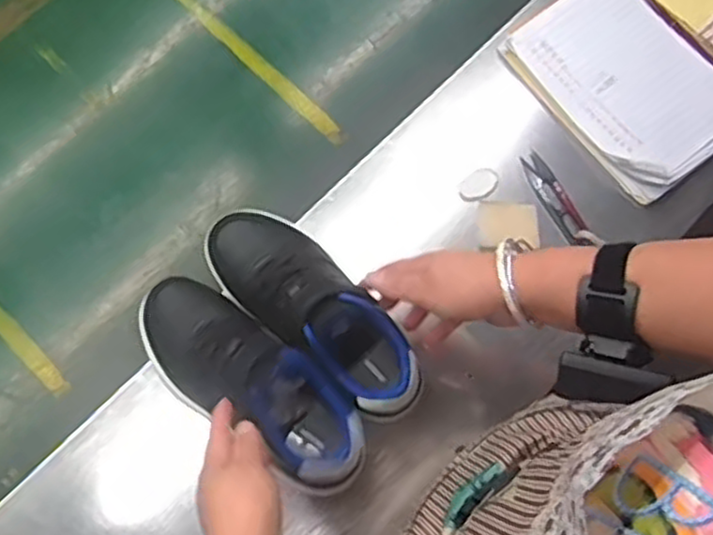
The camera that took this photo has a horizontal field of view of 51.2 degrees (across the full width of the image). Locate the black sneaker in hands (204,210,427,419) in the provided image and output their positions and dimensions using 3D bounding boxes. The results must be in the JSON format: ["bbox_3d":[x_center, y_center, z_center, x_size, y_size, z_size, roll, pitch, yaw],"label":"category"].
[{"bbox_3d":[-0.035,0.030,0.606,0.219,0.081,0.081,41,77,15],"label":"black sneaker in hands"}]

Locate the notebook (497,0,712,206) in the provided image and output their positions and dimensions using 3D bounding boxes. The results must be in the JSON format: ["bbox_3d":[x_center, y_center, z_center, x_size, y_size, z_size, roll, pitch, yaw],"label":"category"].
[{"bbox_3d":[0.265,-0.183,0.722,0.155,0.025,0.210,-37,79,-11],"label":"notebook"}]

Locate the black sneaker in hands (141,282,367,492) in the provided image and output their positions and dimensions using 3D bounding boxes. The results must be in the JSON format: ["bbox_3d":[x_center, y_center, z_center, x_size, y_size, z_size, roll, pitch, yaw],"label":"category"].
[{"bbox_3d":[-0.087,0.088,0.588,0.221,0.088,0.081,34,76,19],"label":"black sneaker in hands"}]

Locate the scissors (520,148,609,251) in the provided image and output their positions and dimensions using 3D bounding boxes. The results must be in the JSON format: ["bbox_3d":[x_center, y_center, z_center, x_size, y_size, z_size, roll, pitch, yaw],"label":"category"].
[{"bbox_3d":[0.189,-0.062,0.692,0.024,0.017,0.105,-30,77,-10],"label":"scissors"}]

